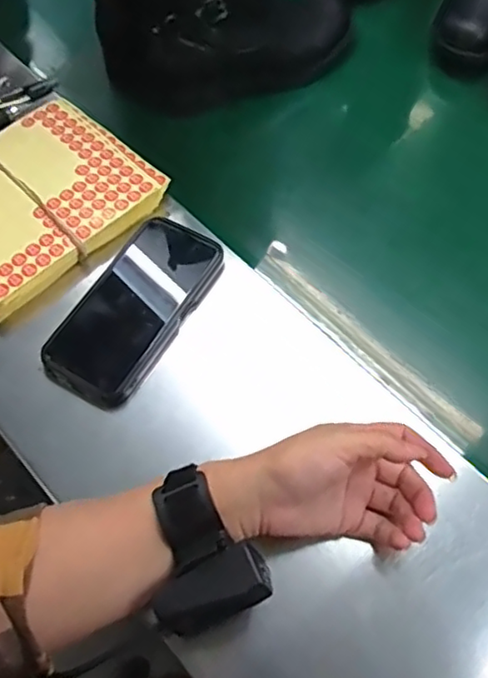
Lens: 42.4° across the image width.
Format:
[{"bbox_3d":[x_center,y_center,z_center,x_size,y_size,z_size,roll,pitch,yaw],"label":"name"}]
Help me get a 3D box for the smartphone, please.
[{"bbox_3d":[-0.089,-0.028,0.525,0.081,0.019,0.171,32,67,3],"label":"smartphone"}]

